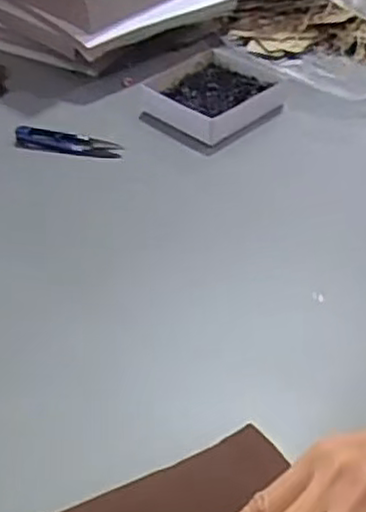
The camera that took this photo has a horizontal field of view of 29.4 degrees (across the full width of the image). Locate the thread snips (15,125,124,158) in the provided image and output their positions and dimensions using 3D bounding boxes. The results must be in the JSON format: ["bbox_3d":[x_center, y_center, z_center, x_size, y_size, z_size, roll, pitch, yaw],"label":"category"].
[{"bbox_3d":[-0.104,-0.103,0.637,0.098,0.012,0.025,6,43,9],"label":"thread snips"}]

